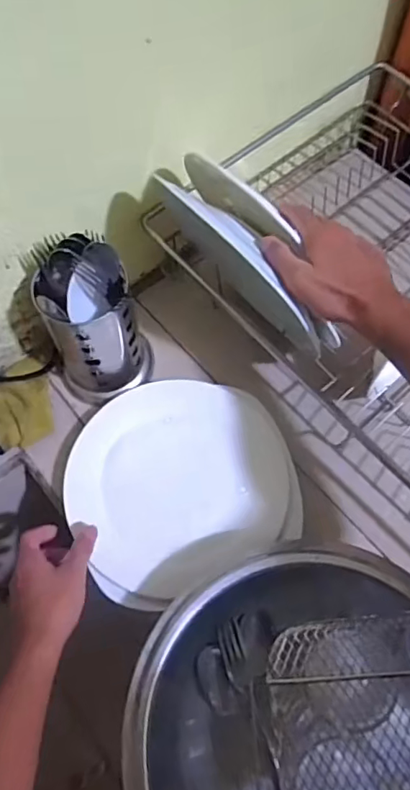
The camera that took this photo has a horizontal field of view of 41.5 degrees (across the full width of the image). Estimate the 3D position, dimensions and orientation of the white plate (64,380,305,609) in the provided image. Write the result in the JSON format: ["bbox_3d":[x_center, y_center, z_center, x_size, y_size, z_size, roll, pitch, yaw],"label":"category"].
[{"bbox_3d":[-0.030,0.092,0.621,0.242,0.019,0.233,0,65,1],"label":"white plate"}]

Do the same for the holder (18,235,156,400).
[{"bbox_3d":[-0.128,-0.086,0.620,0.109,0.206,0.106,-17,66,-7],"label":"holder"}]

